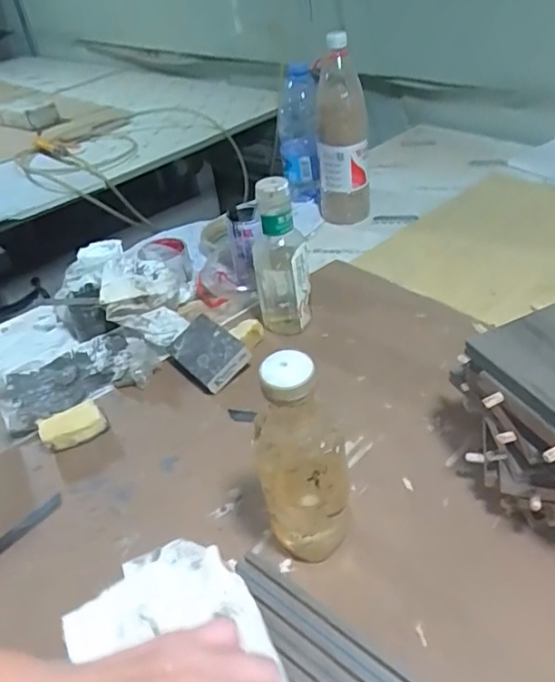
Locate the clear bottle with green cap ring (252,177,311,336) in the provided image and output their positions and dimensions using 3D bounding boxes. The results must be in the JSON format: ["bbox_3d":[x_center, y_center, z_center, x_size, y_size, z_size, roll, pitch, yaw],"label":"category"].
[{"bbox_3d":[0.003,-0.106,0.720,0.066,0.204,0.066,-9,38,-2],"label":"clear bottle with green cap ring"}]

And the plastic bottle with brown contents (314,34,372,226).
[{"bbox_3d":[0.111,-0.343,0.962,0.085,0.304,0.089,-5,37,4],"label":"plastic bottle with brown contents"}]

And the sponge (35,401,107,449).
[{"bbox_3d":[-0.231,0.098,0.639,0.066,0.034,0.035,-28,43,-24],"label":"sponge"}]

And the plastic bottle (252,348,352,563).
[{"bbox_3d":[0.020,0.104,0.450,0.058,0.212,0.057,-24,41,-20],"label":"plastic bottle"}]

